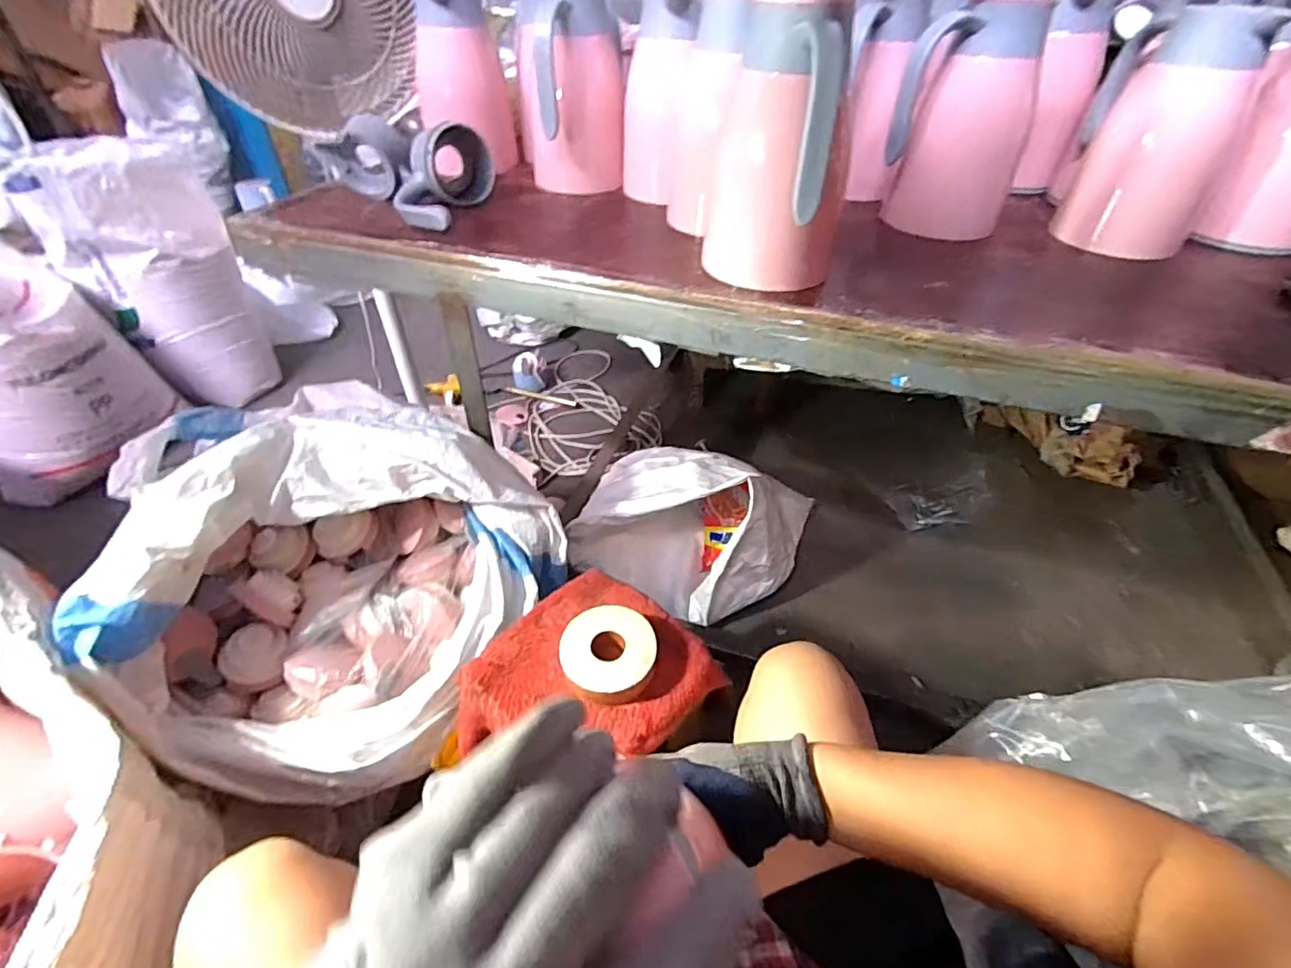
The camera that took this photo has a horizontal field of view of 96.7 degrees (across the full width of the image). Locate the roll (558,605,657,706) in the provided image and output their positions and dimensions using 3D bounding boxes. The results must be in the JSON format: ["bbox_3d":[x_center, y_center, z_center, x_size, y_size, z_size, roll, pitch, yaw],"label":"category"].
[{"bbox_3d":[-0.038,0.179,0.602,0.097,0.039,0.095,2,43,-1],"label":"roll"}]

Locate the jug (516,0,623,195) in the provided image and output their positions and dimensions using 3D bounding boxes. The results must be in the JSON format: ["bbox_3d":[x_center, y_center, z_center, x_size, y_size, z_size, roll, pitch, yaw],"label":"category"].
[{"bbox_3d":[-0.093,-0.517,0.770,0.121,0.218,0.133,1,43,-2],"label":"jug"}]

